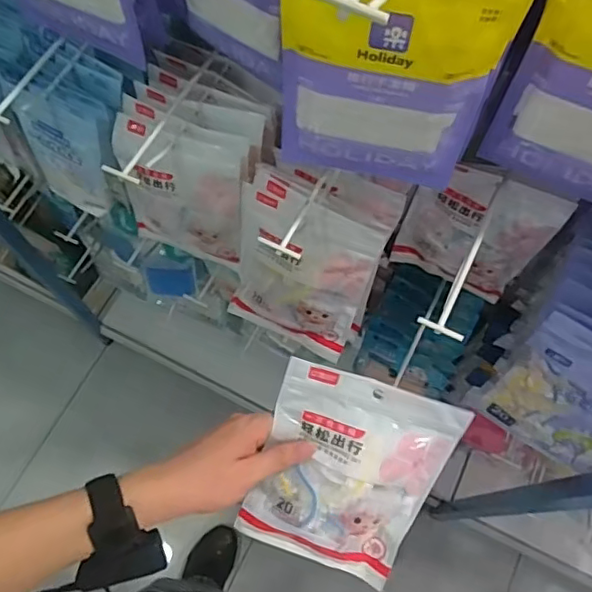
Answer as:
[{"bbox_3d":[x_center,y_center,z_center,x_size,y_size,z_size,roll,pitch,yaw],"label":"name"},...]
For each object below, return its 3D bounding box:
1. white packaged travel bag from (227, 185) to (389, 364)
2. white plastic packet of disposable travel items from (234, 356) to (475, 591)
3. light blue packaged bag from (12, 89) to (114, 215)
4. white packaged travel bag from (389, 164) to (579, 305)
[{"bbox_3d":[0.005,-0.019,0.667,0.149,0.228,0.025,22,49,7],"label":"white packaged travel bag"},{"bbox_3d":[0.043,0.167,0.527,0.154,0.016,0.210,18,114,0],"label":"white plastic packet of disposable travel items"},{"bbox_3d":[-0.289,-0.182,0.738,0.130,0.198,0.036,30,56,-1],"label":"light blue packaged bag"},{"bbox_3d":[0.211,-0.073,0.712,0.158,0.212,0.043,23,71,9],"label":"white packaged travel bag"}]

